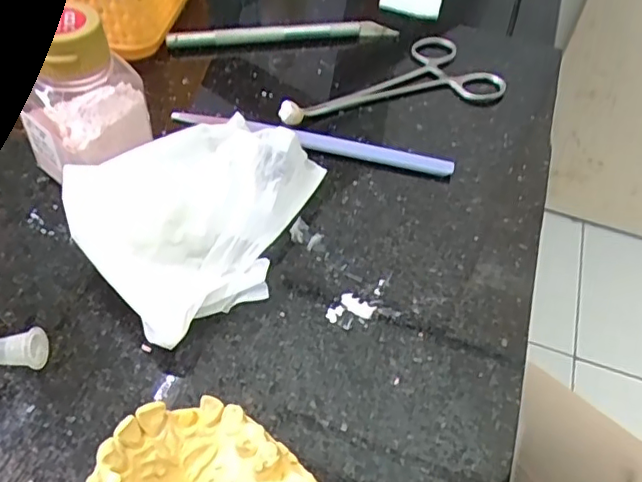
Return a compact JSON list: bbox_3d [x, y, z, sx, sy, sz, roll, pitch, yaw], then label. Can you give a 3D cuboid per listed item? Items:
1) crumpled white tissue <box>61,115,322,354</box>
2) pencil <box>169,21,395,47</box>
[{"bbox_3d":[-0.044,-0.012,0.232,0.097,0.029,0.074,-33,60,-30],"label":"crumpled white tissue"},{"bbox_3d":[-0.020,-0.121,0.341,0.135,0.013,0.008,-8,50,-13],"label":"pencil"}]

